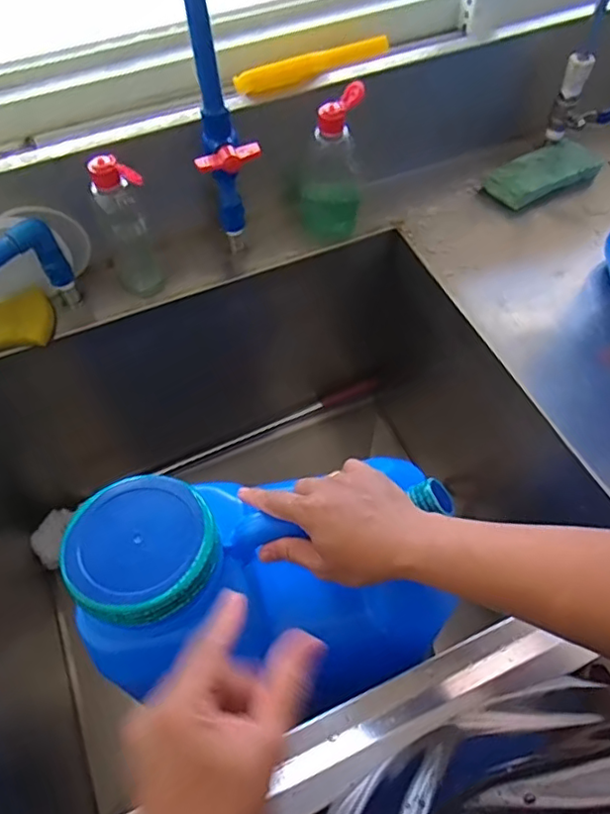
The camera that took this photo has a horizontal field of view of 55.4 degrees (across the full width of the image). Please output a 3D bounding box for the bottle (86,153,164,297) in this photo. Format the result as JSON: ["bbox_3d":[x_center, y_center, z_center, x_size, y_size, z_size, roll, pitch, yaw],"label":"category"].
[{"bbox_3d":[-0.187,-0.188,0.624,0.051,0.156,0.040,-22,60,-13],"label":"bottle"}]

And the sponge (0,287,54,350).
[{"bbox_3d":[-0.331,-0.096,0.641,0.091,0.032,0.077,-18,59,-10],"label":"sponge"}]

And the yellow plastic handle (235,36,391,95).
[{"bbox_3d":[0.015,-0.386,0.646,0.189,0.024,0.034,-21,59,-12],"label":"yellow plastic handle"}]

